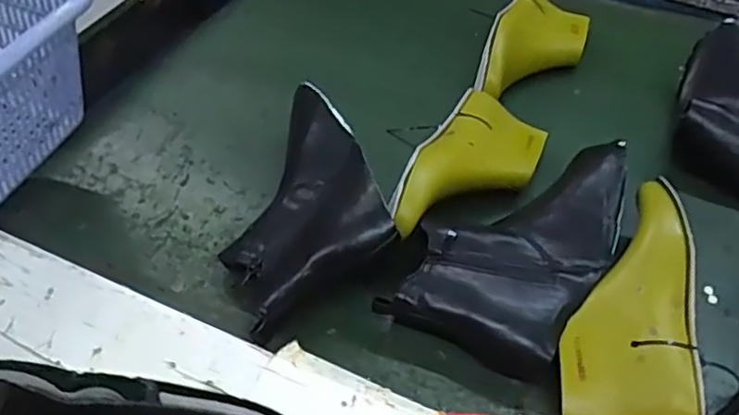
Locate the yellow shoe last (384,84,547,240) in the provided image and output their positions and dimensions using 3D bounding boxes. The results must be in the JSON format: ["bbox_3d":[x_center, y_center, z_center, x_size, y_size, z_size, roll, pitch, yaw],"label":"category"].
[{"bbox_3d":[0.102,-0.032,0.655,0.104,0.071,0.230,24,52,18],"label":"yellow shoe last"}]

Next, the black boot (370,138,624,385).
[{"bbox_3d":[0.139,0.035,0.594,0.145,0.076,0.254,28,53,21],"label":"black boot"}]

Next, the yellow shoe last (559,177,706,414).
[{"bbox_3d":[0.232,0.084,0.550,0.110,0.070,0.234,19,50,14],"label":"yellow shoe last"}]

